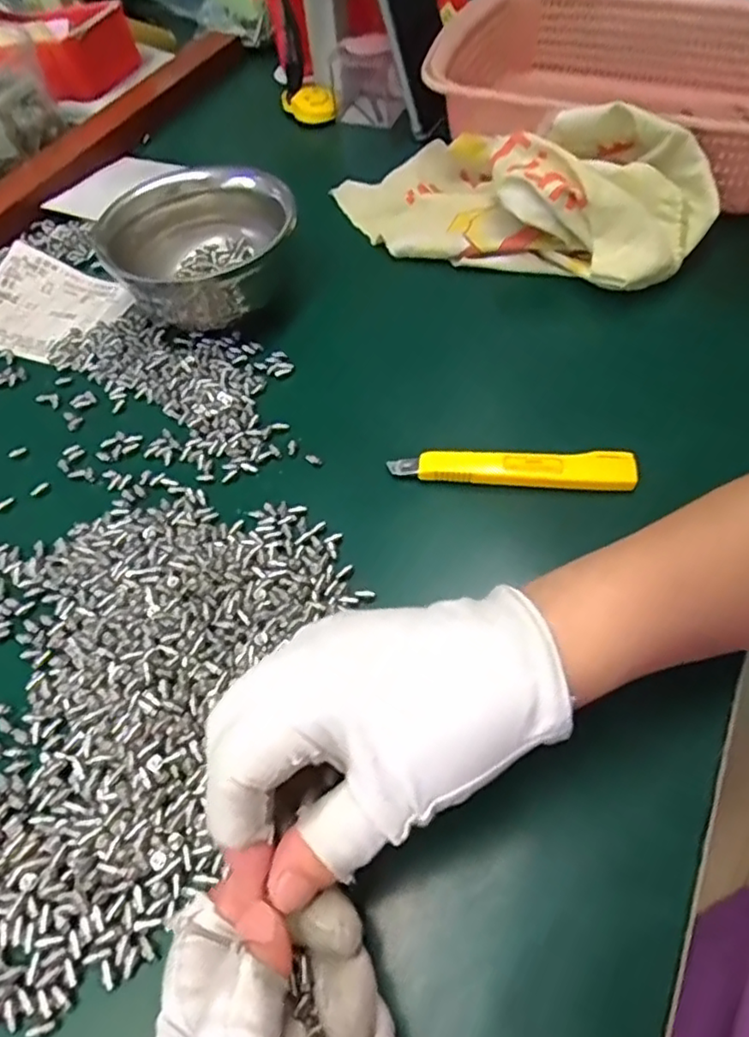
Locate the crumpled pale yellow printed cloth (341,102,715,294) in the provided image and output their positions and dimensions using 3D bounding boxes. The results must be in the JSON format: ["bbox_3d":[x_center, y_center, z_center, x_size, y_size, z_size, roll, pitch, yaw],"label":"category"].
[{"bbox_3d":[0.094,-0.235,0.448,0.268,0.074,0.122,15,58,14],"label":"crumpled pale yellow printed cloth"}]

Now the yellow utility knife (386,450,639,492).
[{"bbox_3d":[0.074,-0.029,0.348,0.127,0.010,0.021,4,56,7],"label":"yellow utility knife"}]

